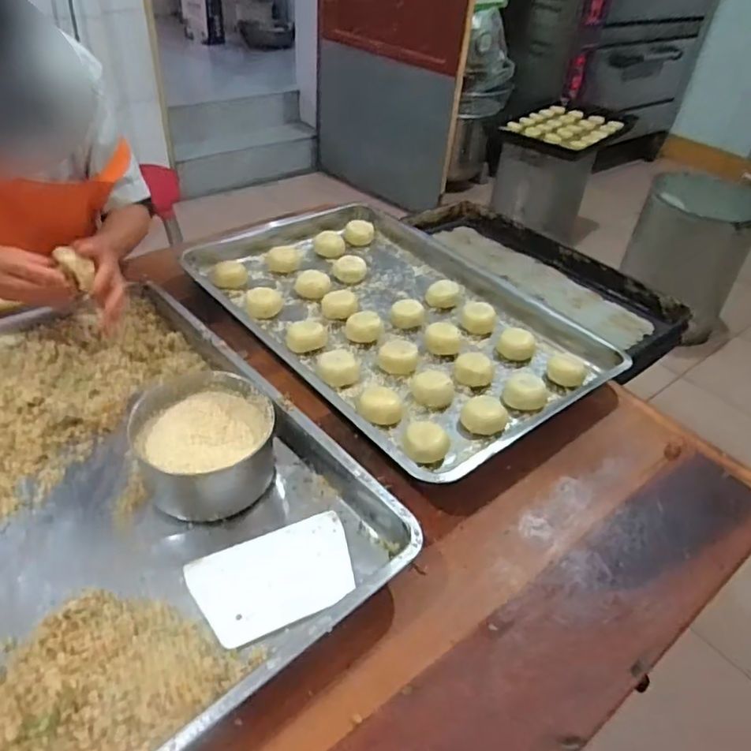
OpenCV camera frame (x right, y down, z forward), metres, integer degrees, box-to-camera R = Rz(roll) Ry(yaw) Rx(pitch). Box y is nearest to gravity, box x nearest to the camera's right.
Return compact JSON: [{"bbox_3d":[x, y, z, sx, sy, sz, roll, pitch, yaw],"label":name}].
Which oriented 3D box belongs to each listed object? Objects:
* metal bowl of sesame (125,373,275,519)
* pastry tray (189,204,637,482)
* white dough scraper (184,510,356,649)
[{"bbox_3d":[-0.179,0.071,0.626,0.139,0.074,0.139,3,40,-2],"label":"metal bowl of sesame"},{"bbox_3d":[0.019,-0.098,0.886,0.409,0.050,0.605,-26,49,-32],"label":"pastry tray"},{"bbox_3d":[-0.092,0.188,0.556,0.147,0.004,0.095,-15,44,-21],"label":"white dough scraper"}]

